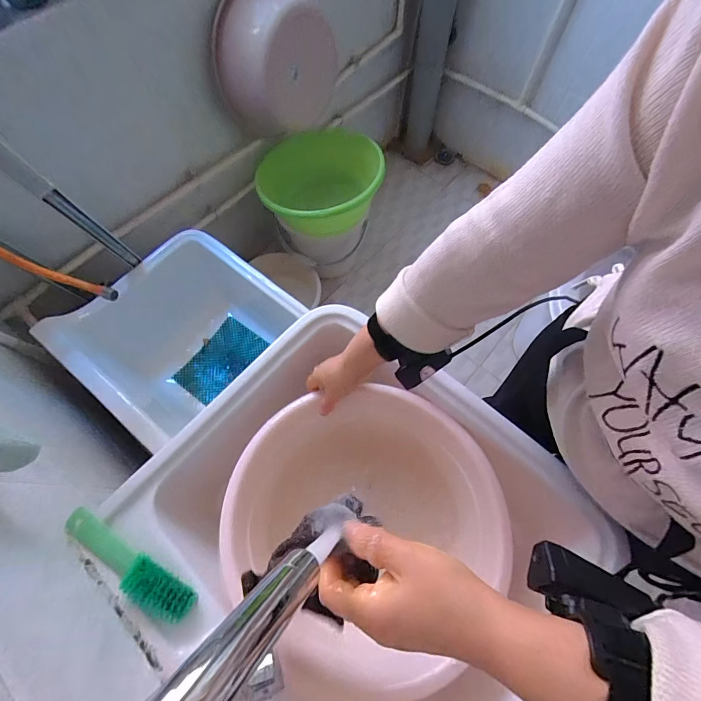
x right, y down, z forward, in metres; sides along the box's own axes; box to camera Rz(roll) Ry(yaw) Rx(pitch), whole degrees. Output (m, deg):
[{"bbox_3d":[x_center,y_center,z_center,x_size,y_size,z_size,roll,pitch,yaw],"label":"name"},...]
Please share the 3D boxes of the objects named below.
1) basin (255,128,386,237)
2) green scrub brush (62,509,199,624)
[{"bbox_3d":[-0.083,-0.503,1.150,0.352,0.193,0.321,0,67,1],"label":"basin"},{"bbox_3d":[-0.269,0.255,0.432,0.192,0.032,0.047,28,70,12],"label":"green scrub brush"}]

